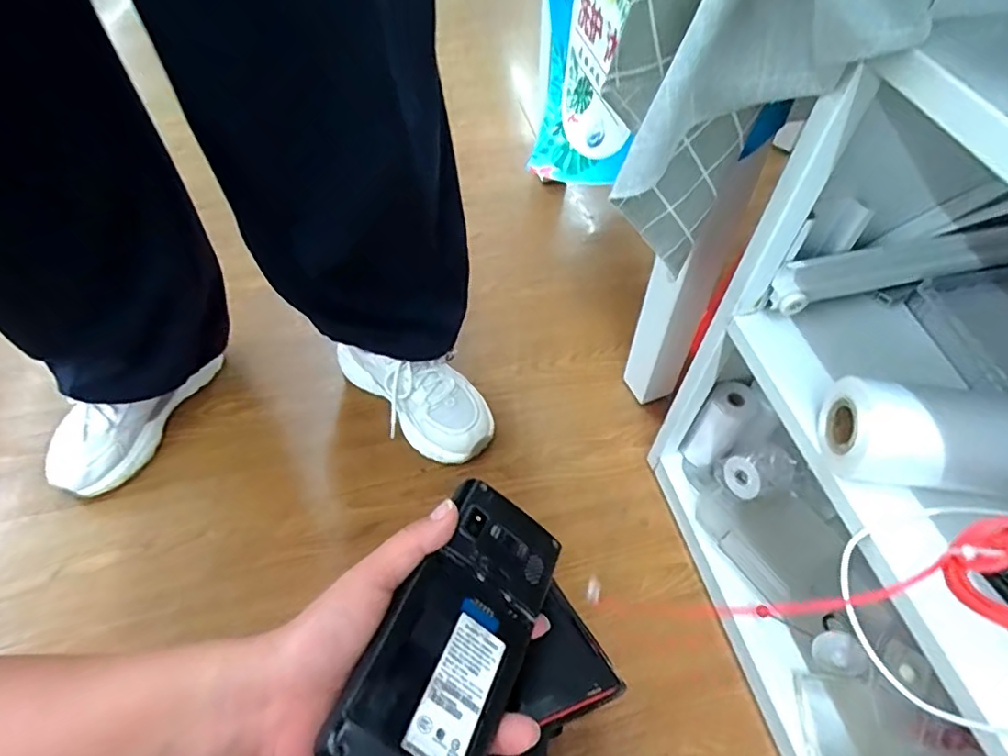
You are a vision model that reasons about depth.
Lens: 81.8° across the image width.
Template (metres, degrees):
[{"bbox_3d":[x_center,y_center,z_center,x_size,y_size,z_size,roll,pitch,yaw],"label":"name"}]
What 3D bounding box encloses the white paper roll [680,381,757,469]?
[{"bbox_3d":[0.240,0.055,0.651,0.044,0.109,0.047,0,56,0],"label":"white paper roll"}]

